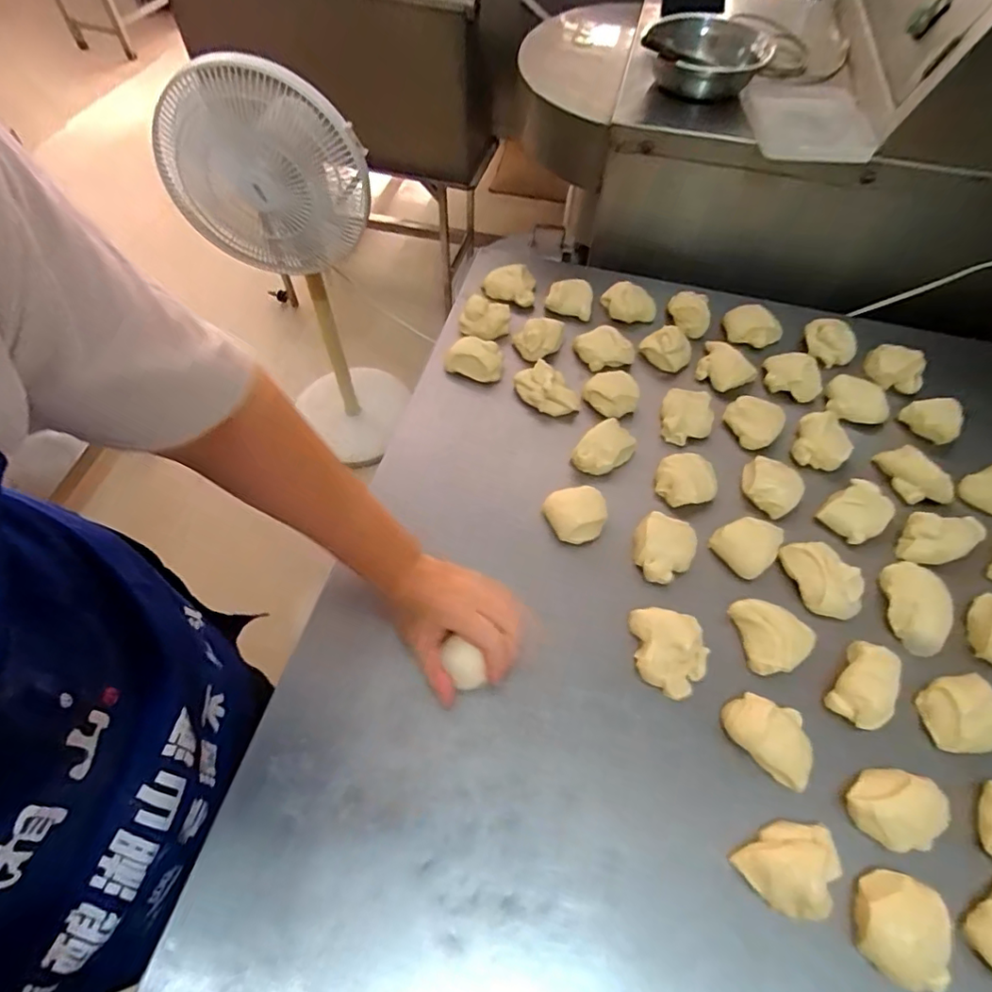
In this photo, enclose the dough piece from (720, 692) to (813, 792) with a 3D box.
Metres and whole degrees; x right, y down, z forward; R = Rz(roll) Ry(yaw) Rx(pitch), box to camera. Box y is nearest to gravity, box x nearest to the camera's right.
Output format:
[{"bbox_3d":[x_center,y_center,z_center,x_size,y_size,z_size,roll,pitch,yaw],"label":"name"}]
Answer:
[{"bbox_3d":[0.229,0.199,0.462,0.073,0.028,0.053,35,63,18],"label":"dough piece"}]

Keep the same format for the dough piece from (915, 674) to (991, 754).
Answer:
[{"bbox_3d":[0.397,0.184,0.469,0.054,0.036,0.061,-1,58,-3],"label":"dough piece"}]

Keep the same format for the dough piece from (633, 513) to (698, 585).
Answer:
[{"bbox_3d":[0.165,0.053,0.553,0.065,0.032,0.060,1,58,-1],"label":"dough piece"}]

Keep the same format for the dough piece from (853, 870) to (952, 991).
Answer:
[{"bbox_3d":[0.286,0.306,0.392,0.051,0.032,0.065,14,59,7],"label":"dough piece"}]

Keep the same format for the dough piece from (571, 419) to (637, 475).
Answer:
[{"bbox_3d":[0.119,-0.049,0.613,0.045,0.033,0.067,40,65,21],"label":"dough piece"}]

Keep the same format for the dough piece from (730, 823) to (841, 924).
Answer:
[{"bbox_3d":[0.223,0.276,0.412,0.070,0.032,0.055,-26,62,-17],"label":"dough piece"}]

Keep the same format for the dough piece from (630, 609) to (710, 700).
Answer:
[{"bbox_3d":[0.157,0.140,0.497,0.062,0.032,0.072,-1,58,-3],"label":"dough piece"}]

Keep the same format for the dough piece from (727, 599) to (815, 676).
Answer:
[{"bbox_3d":[0.253,0.127,0.509,0.059,0.038,0.070,-8,59,-7],"label":"dough piece"}]

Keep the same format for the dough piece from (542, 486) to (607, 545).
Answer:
[{"bbox_3d":[0.081,0.023,0.564,0.055,0.038,0.051,1,58,-1],"label":"dough piece"}]

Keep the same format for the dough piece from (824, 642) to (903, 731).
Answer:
[{"bbox_3d":[0.325,0.166,0.483,0.046,0.037,0.073,32,62,17],"label":"dough piece"}]

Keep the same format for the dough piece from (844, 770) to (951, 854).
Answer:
[{"bbox_3d":[0.317,0.246,0.434,0.073,0.030,0.054,3,58,0],"label":"dough piece"}]

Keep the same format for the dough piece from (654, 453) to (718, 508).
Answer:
[{"bbox_3d":[0.203,-0.016,0.595,0.060,0.034,0.063,5,58,1],"label":"dough piece"}]

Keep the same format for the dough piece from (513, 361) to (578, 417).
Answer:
[{"bbox_3d":[0.060,-0.126,0.657,0.055,0.040,0.080,-33,65,-20],"label":"dough piece"}]

